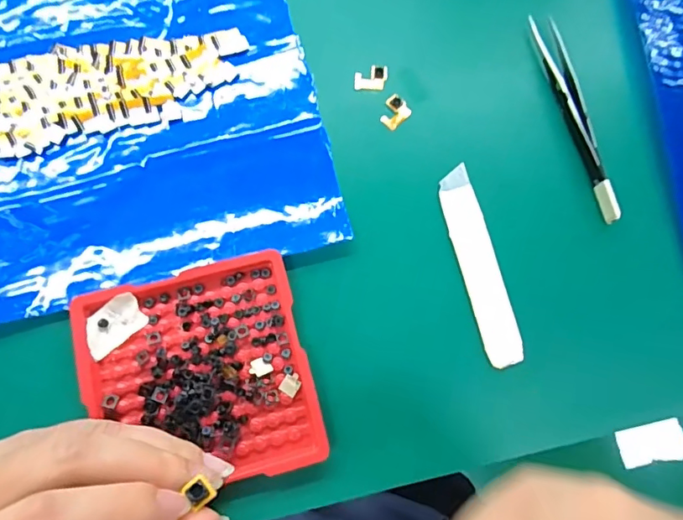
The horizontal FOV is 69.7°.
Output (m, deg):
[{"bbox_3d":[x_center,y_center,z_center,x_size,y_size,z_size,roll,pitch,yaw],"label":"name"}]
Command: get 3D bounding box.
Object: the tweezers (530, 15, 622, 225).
[{"bbox_3d":[0.128,-0.079,0.269,0.015,0.011,0.123,-10,76,-6],"label":"tweezers"}]

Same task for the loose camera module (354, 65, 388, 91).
[{"bbox_3d":[0.017,-0.103,0.273,0.019,0.004,0.015,0,75,-3],"label":"loose camera module"}]

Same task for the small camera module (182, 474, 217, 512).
[{"bbox_3d":[-0.044,0.073,0.154,0.008,0.004,0.008,-36,78,-11],"label":"small camera module"}]

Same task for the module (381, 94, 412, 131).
[{"bbox_3d":[0.029,-0.082,0.269,0.017,0.004,0.015,-43,81,-12],"label":"module"}]

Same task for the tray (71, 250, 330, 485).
[{"bbox_3d":[-0.066,0.053,0.227,0.098,0.009,0.098,-14,76,-6],"label":"tray"}]

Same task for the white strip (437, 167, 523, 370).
[{"bbox_3d":[0.070,0.002,0.249,0.019,0.005,0.101,-12,76,-6],"label":"white strip"}]

